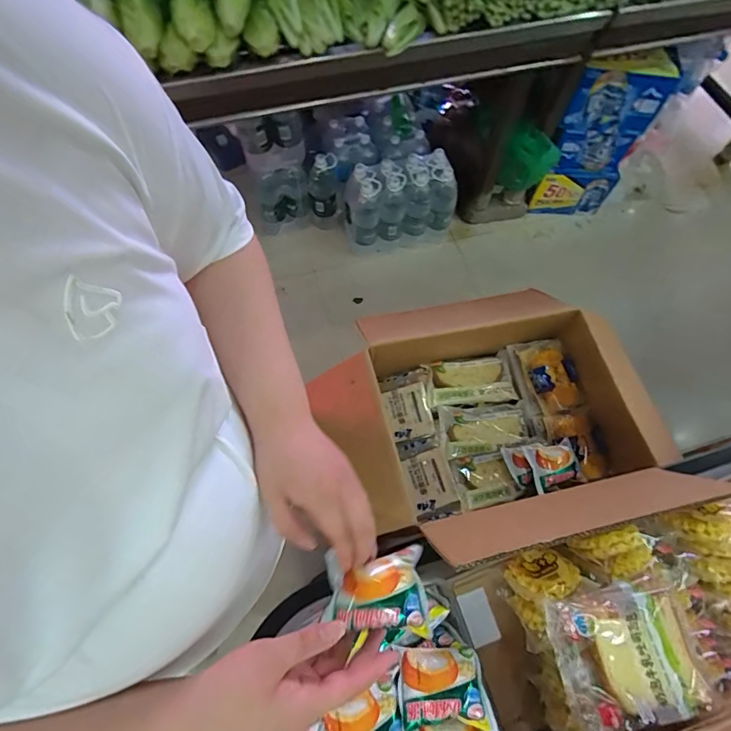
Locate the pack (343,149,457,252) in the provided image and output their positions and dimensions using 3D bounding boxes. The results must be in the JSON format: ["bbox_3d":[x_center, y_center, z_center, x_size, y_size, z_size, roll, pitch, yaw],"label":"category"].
[{"bbox_3d":[0.134,-0.606,1.671,0.381,0.311,0.192,-15,68,-8],"label":"pack"}]

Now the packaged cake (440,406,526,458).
[{"bbox_3d":[0.231,0.121,0.835,0.158,0.032,0.094,-6,67,-4],"label":"packaged cake"}]

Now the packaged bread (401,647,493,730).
[{"bbox_3d":[0.082,0.348,0.466,0.085,0.032,0.068,-3,67,-3],"label":"packaged bread"}]

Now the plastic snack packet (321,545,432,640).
[{"bbox_3d":[0.010,0.207,0.400,0.093,0.032,0.070,2,67,-1],"label":"plastic snack packet"}]

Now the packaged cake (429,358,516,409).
[{"bbox_3d":[0.208,0.030,0.862,0.166,0.024,0.089,-7,67,-5],"label":"packaged cake"}]

